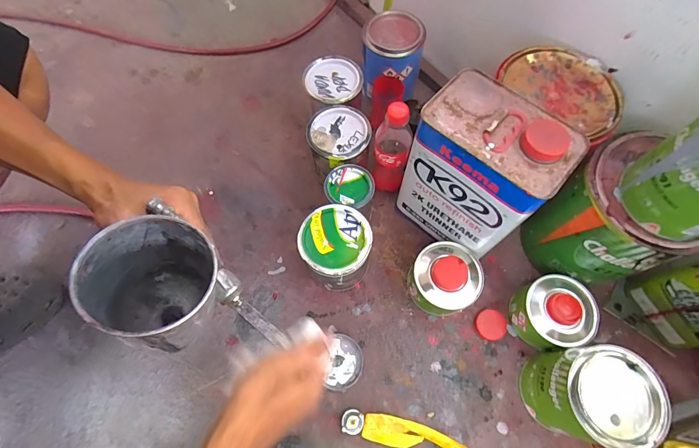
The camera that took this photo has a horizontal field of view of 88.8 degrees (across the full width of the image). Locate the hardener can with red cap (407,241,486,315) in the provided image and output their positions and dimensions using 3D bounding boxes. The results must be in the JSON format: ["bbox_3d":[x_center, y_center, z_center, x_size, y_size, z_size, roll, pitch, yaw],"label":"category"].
[{"bbox_3d":[0.144,0.082,0.537,0.098,0.080,0.099,0,67,0],"label":"hardener can with red cap"}]

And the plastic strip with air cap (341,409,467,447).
[{"bbox_3d":[0.073,0.289,0.491,0.166,0.017,0.036,12,71,4],"label":"plastic strip with air cap"}]

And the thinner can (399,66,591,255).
[{"bbox_3d":[0.170,-0.065,0.487,0.111,0.211,0.167,-42,73,-16],"label":"thinner can"}]

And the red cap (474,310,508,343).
[{"bbox_3d":[0.216,0.155,0.548,0.047,0.014,0.045,0,67,0],"label":"red cap"}]

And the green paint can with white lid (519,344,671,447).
[{"bbox_3d":[0.299,0.216,0.458,0.103,0.140,0.108,0,67,0],"label":"green paint can with white lid"}]

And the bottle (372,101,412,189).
[{"bbox_3d":[0.062,-0.106,0.572,0.057,0.220,0.055,18,67,8],"label":"bottle"}]

